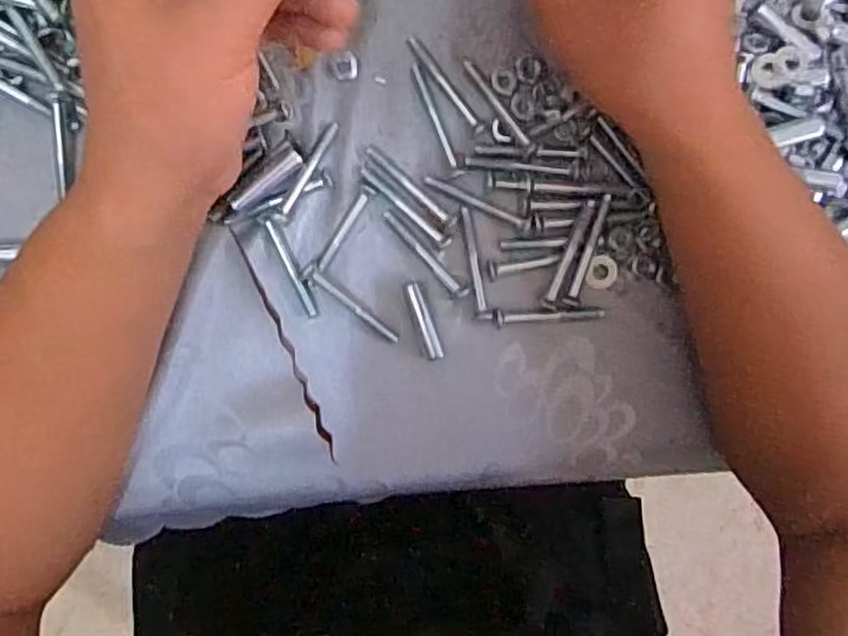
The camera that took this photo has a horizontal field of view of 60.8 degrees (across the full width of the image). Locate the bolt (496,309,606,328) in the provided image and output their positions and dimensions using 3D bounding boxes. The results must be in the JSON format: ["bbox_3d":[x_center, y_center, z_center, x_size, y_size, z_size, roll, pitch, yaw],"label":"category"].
[{"bbox_3d":[0.063,0.000,0.359,0.056,0.008,0.008,-2,95,-4],"label":"bolt"}]

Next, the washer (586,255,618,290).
[{"bbox_3d":[0.090,-0.022,0.361,0.014,0.004,0.017,18,93,-5],"label":"washer"}]

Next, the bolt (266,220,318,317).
[{"bbox_3d":[-0.063,-0.024,0.348,0.006,0.006,0.049,-24,96,-2],"label":"bolt"}]

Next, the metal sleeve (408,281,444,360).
[{"bbox_3d":[0.000,0.001,0.355,0.008,0.009,0.038,-18,96,-3],"label":"metal sleeve"}]

